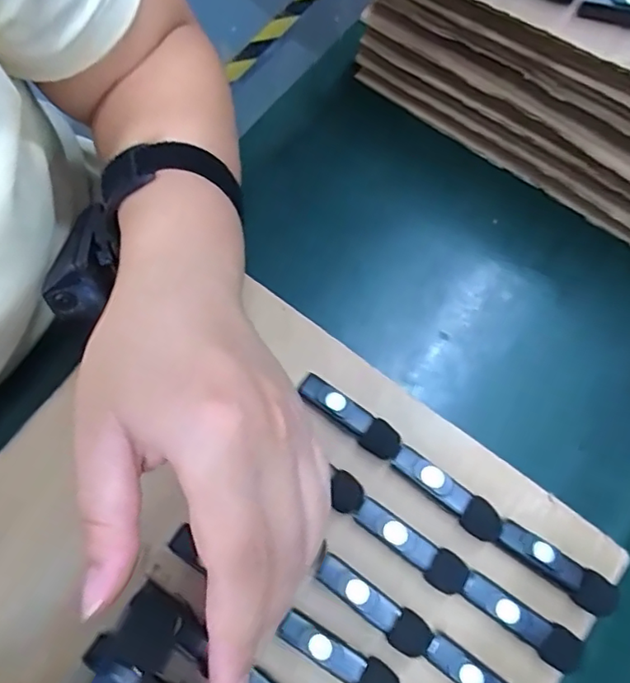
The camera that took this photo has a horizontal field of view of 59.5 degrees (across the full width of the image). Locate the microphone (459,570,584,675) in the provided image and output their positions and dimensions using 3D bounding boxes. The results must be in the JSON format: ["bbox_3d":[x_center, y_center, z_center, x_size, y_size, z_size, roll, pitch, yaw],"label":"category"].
[{"bbox_3d":[0.104,0.142,0.278,0.063,0.011,0.018,31,75,9],"label":"microphone"}]

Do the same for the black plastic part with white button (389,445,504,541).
[{"bbox_3d":[0.071,0.082,0.296,0.065,0.009,0.018,34,75,10],"label":"black plastic part with white button"}]

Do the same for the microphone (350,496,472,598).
[{"bbox_3d":[0.050,0.107,0.288,0.064,0.010,0.019,31,75,9],"label":"microphone"}]

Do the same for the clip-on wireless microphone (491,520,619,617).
[{"bbox_3d":[0.125,0.117,0.285,0.065,0.009,0.018,32,75,9],"label":"clip-on wireless microphone"}]

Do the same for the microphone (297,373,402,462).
[{"bbox_3d":[0.019,0.043,0.308,0.063,0.014,0.018,34,75,10],"label":"microphone"}]

